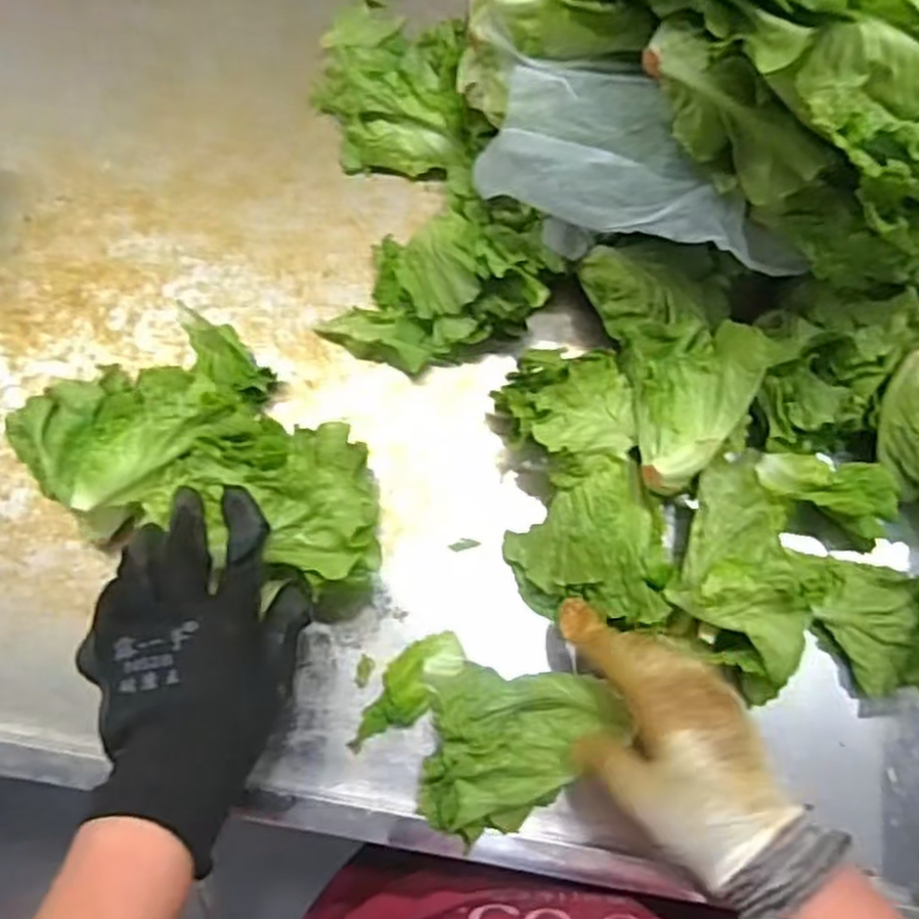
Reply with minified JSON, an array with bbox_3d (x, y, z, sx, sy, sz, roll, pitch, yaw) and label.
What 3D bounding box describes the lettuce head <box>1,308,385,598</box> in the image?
[{"bbox_3d":[-0.150,-0.008,0.473,0.243,0.077,0.139,29,77,7],"label":"lettuce head"}]

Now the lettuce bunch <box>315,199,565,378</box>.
[{"bbox_3d":[-0.015,-0.122,0.515,0.161,0.074,0.107,-10,75,-3],"label":"lettuce bunch"}]

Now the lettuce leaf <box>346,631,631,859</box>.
[{"bbox_3d":[0.013,0.152,0.447,0.117,0.051,0.116,40,79,10],"label":"lettuce leaf"}]

